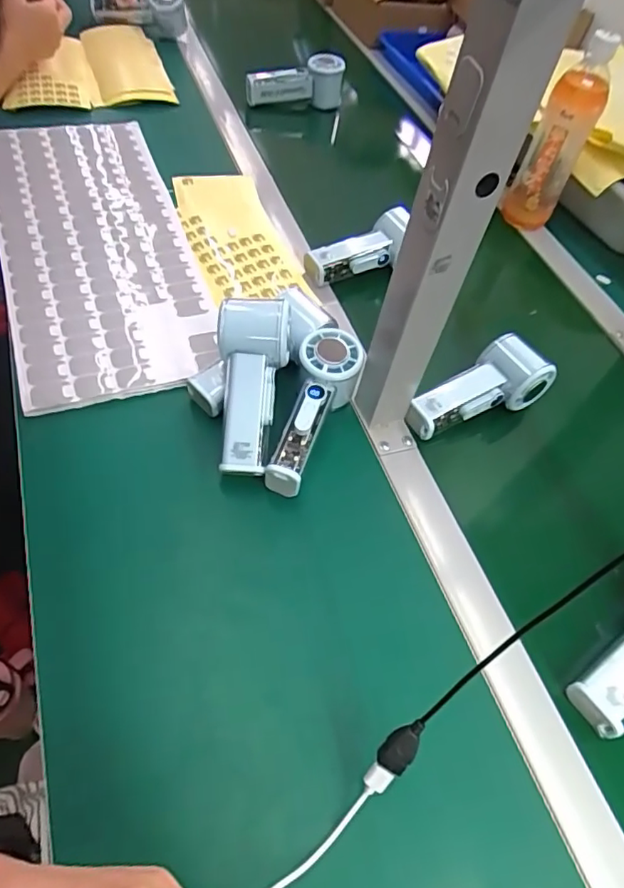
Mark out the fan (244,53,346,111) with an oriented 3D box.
[{"bbox_3d":[-0.028,-0.549,0.848,0.143,0.063,0.048,-6,55,-13],"label":"fan"}]

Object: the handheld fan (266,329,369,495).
[{"bbox_3d":[0.000,-0.028,0.489,0.057,0.065,0.151,18,54,3],"label":"handheld fan"}]

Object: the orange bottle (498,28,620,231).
[{"bbox_3d":[0.302,-0.369,0.684,0.066,0.205,0.061,26,54,9],"label":"orange bottle"}]

